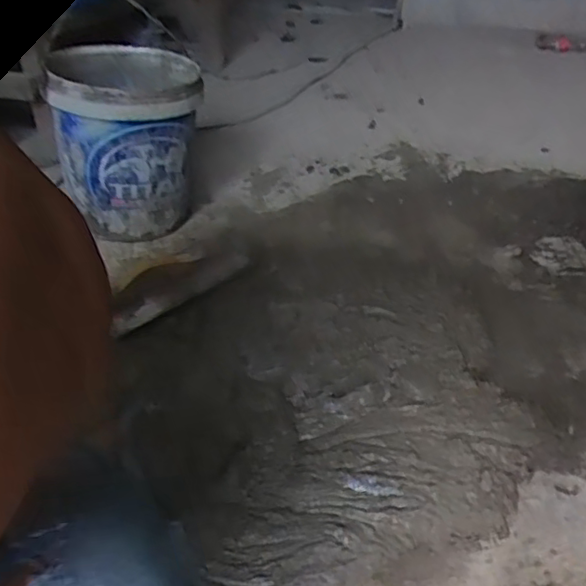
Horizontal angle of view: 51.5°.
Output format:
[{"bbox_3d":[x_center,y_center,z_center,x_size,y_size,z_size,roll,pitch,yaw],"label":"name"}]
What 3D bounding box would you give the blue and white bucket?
[{"bbox_3d":[-0.321,-0.299,1.226,0.285,0.338,0.299,-8,36,-12],"label":"blue and white bucket"}]

